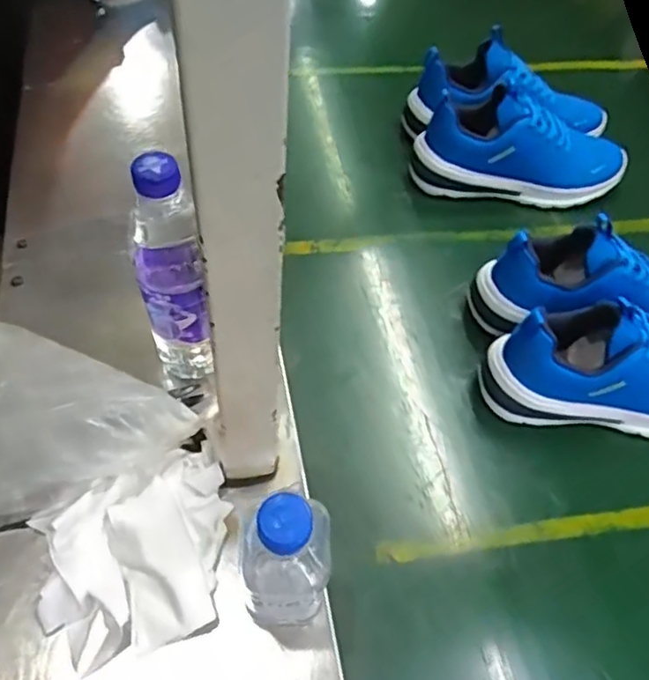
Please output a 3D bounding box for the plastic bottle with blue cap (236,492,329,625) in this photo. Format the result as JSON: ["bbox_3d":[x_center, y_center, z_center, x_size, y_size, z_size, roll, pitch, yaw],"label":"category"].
[{"bbox_3d":[-0.028,0.146,0.422,0.061,0.166,0.065,2,55,-3],"label":"plastic bottle with blue cap"}]

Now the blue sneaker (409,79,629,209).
[{"bbox_3d":[0.244,-0.226,0.758,0.258,0.137,0.091,4,54,-1],"label":"blue sneaker"}]

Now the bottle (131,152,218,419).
[{"bbox_3d":[-0.119,-0.036,0.506,0.056,0.245,0.072,-6,55,-8],"label":"bottle"}]

